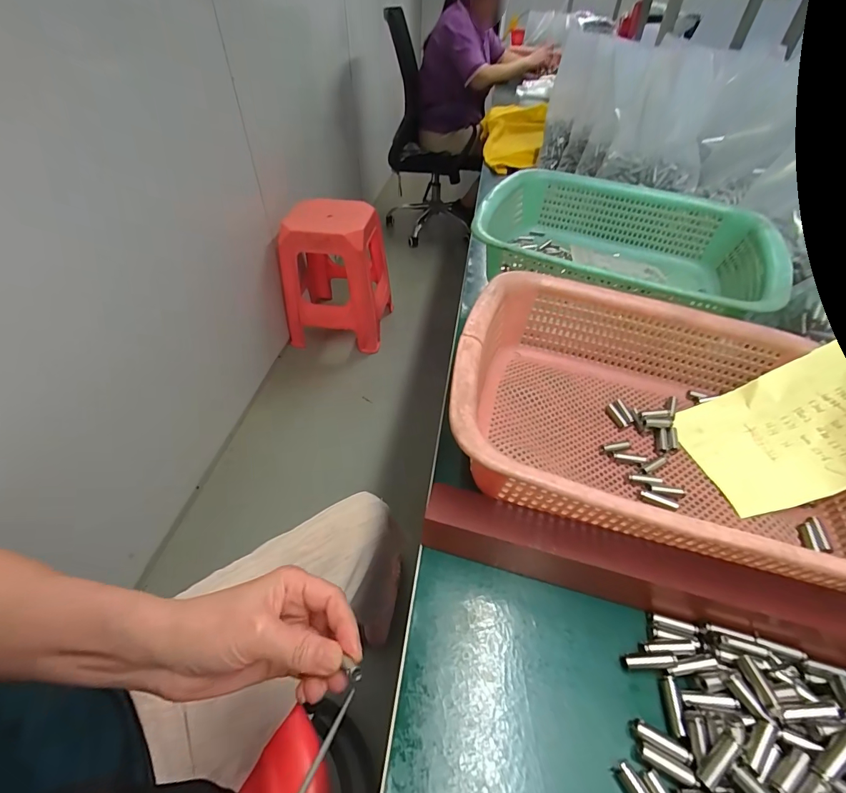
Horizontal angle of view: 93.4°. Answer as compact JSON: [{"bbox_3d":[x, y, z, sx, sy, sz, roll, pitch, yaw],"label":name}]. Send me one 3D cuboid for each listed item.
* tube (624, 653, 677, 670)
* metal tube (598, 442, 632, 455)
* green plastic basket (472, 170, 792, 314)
[{"bbox_3d":[0.123,0.143,0.215,0.026,0.005,0.007,-10,43,12],"label":"tube"},{"bbox_3d":[0.155,0.041,0.320,0.026,0.005,0.007,-4,45,-7],"label":"metal tube"},{"bbox_3d":[0.211,-0.168,0.449,0.289,0.072,0.221,20,48,17],"label":"green plastic basket"}]

